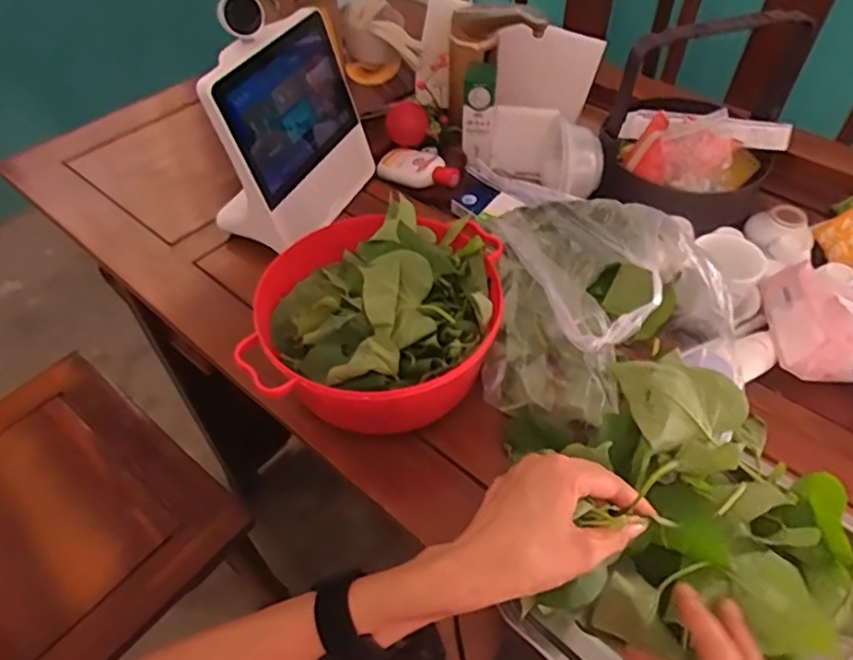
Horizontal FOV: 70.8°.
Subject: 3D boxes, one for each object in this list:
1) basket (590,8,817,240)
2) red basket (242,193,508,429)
[{"bbox_3d":[0.331,-0.257,0.724,0.203,0.193,0.166,17,52,16],"label":"basket"},{"bbox_3d":[-0.045,-0.016,0.538,0.207,0.101,0.207,-1,50,1],"label":"red basket"}]

